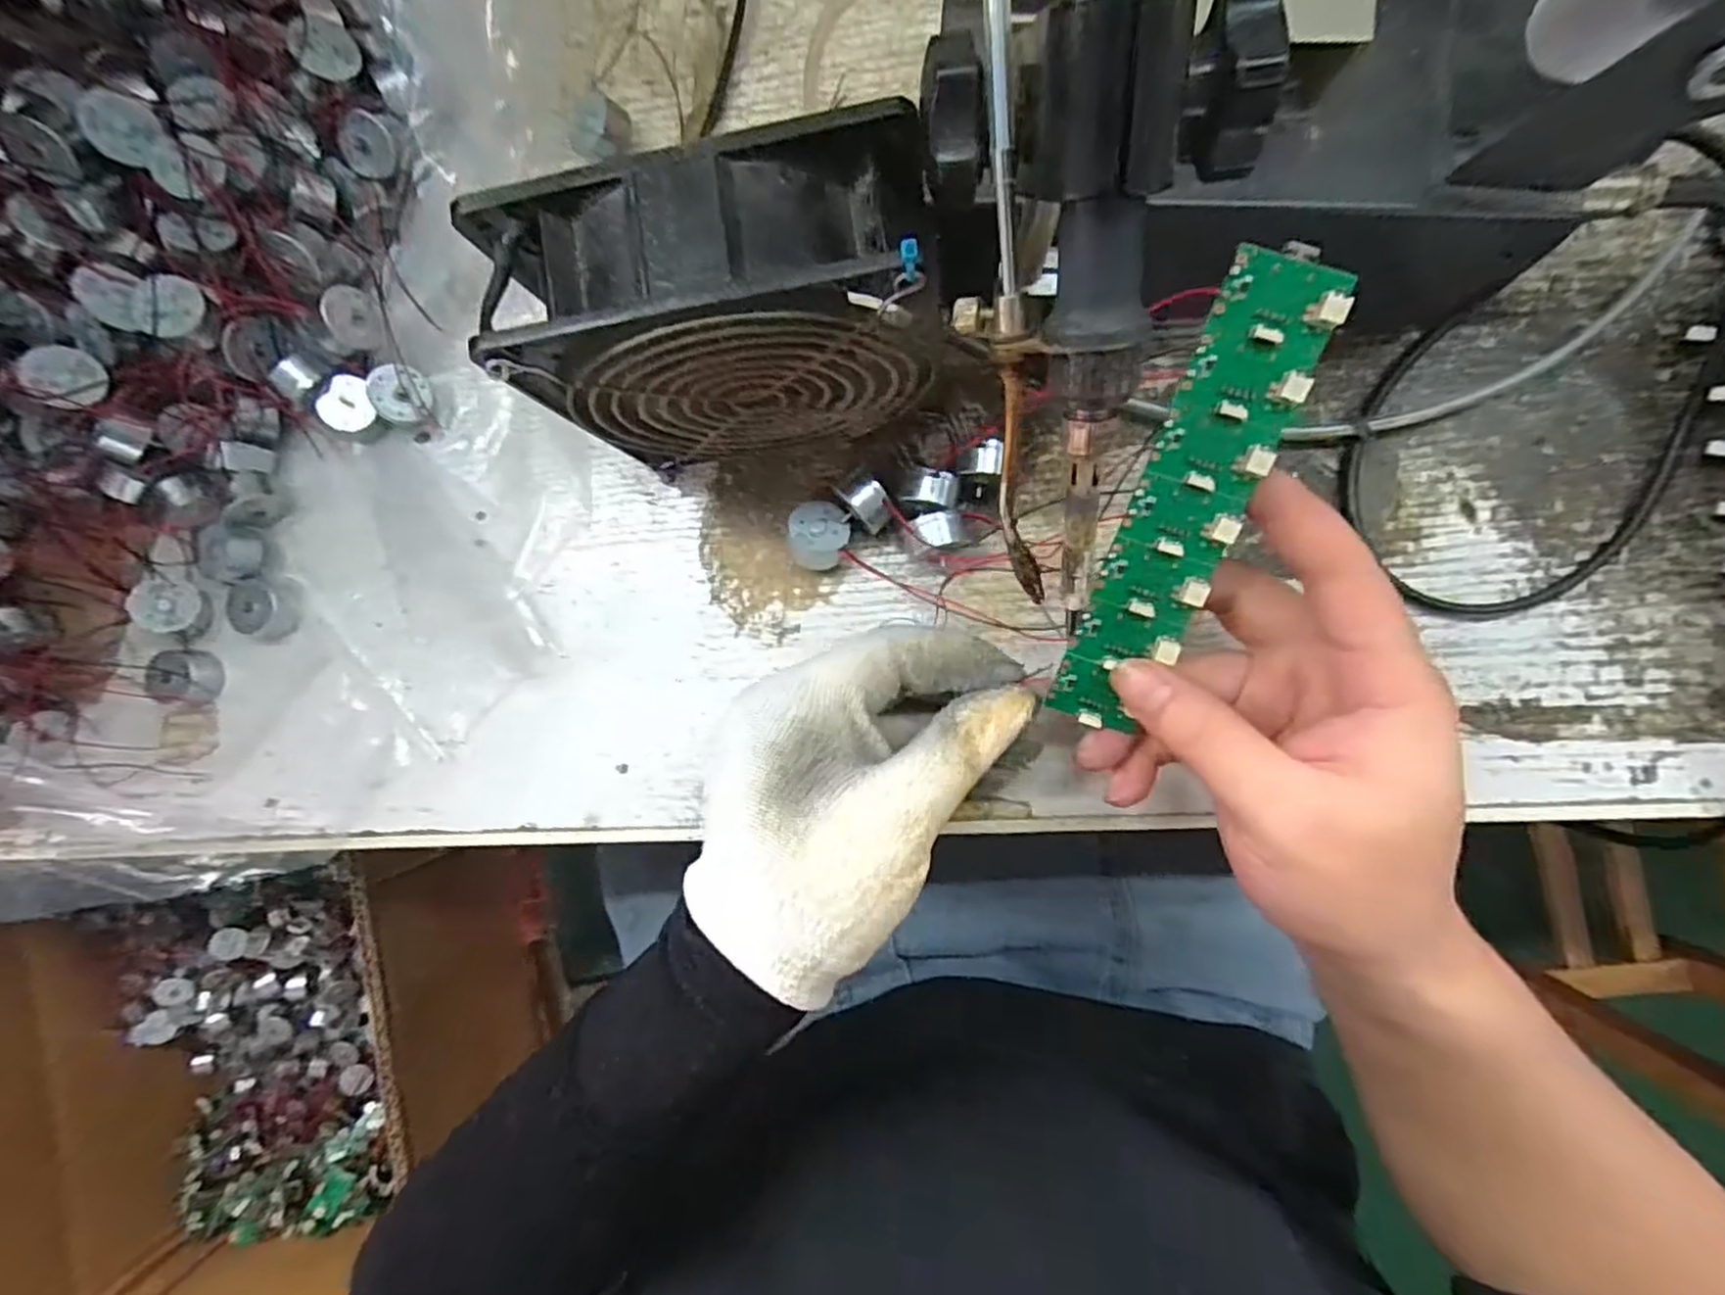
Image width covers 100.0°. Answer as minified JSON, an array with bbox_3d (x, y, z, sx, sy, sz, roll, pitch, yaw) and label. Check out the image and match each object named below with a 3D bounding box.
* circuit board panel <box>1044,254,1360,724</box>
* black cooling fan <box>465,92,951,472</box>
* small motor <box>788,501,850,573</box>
[{"bbox_3d":[0.092,-0.038,0.209,0.030,0.006,0.138,21,112,6],"label":"circuit board panel"},{"bbox_3d":[-0.035,-0.097,0.232,0.121,0.120,0.051,-5,90,6],"label":"black cooling fan"},{"bbox_3d":[-0.018,-0.043,0.281,0.022,0.015,0.023,6,74,-14],"label":"small motor"}]

